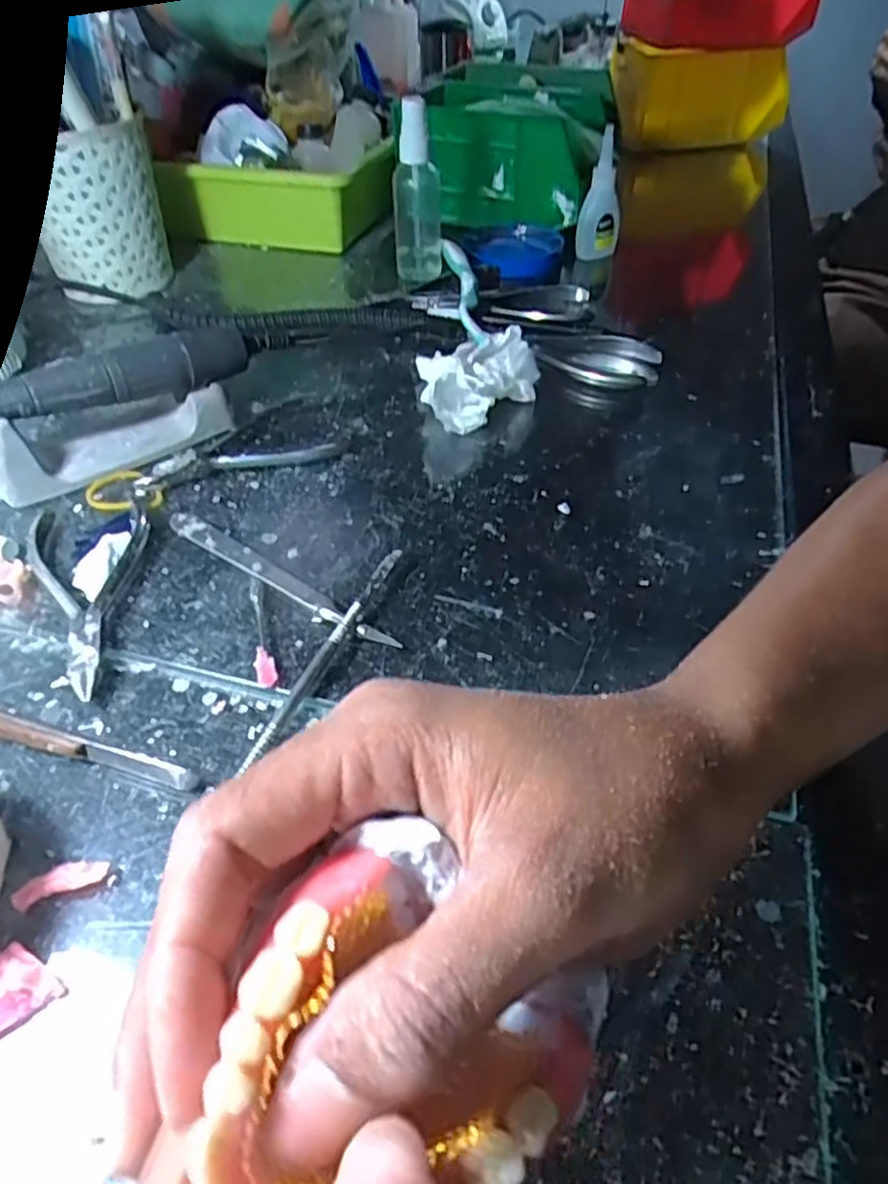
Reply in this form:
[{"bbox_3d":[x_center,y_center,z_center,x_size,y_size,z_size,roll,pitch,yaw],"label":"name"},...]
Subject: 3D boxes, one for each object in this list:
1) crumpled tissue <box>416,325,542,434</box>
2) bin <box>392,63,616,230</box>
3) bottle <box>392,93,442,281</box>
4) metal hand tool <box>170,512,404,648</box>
[{"bbox_3d":[0.018,-0.120,0.408,0.069,0.034,0.045,-14,47,-13],"label":"crumpled tissue"},{"bbox_3d":[0.069,-0.421,0.671,0.172,0.086,0.248,9,46,8],"label":"bin"},{"bbox_3d":[-0.020,-0.297,0.525,0.035,0.109,0.034,0,45,0],"label":"bottle"},{"bbox_3d":[-0.076,-0.006,0.318,0.137,0.005,0.013,29,52,26],"label":"metal hand tool"}]

